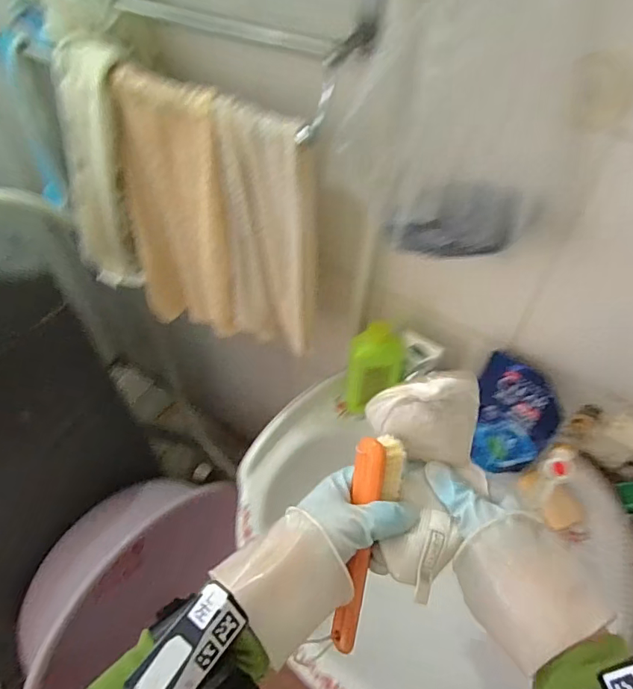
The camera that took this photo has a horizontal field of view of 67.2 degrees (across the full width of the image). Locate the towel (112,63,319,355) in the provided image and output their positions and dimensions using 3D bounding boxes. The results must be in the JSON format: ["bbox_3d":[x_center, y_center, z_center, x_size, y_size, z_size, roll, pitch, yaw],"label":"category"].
[{"bbox_3d":[-0.135,-0.147,0.635,0.288,0.342,0.069,22,54,18],"label":"towel"}]

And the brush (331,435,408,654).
[{"bbox_3d":[0.040,0.162,0.383,0.039,0.027,0.175,10,91,8],"label":"brush"}]

